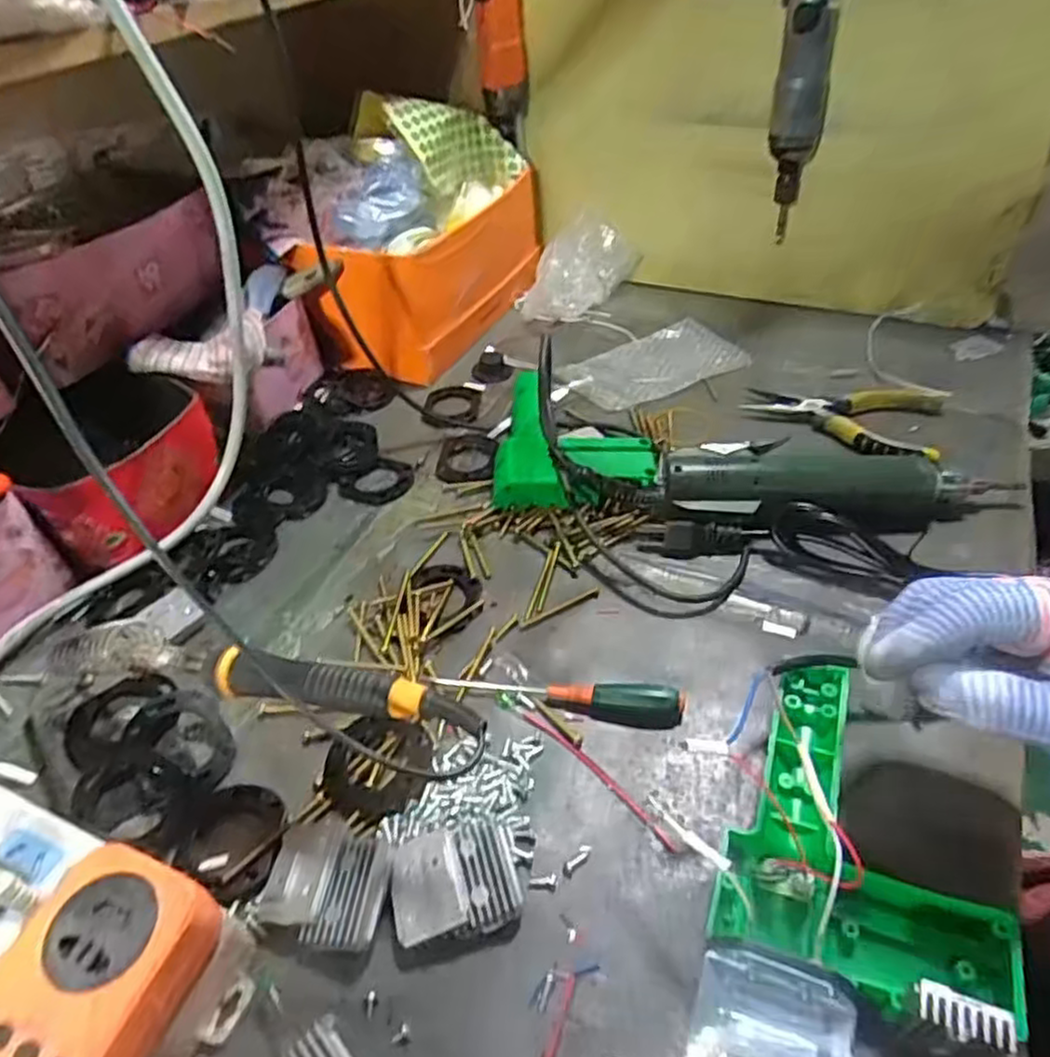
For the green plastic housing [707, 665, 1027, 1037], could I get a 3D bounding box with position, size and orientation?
[{"bbox_3d":[0.165,0.142,0.341,0.118,0.034,0.139,18,48,21],"label":"green plastic housing"}]

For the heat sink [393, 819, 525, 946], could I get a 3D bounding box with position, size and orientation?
[{"bbox_3d":[-0.032,0.164,0.343,0.057,0.018,0.050,-11,44,-7],"label":"heat sink"}]

